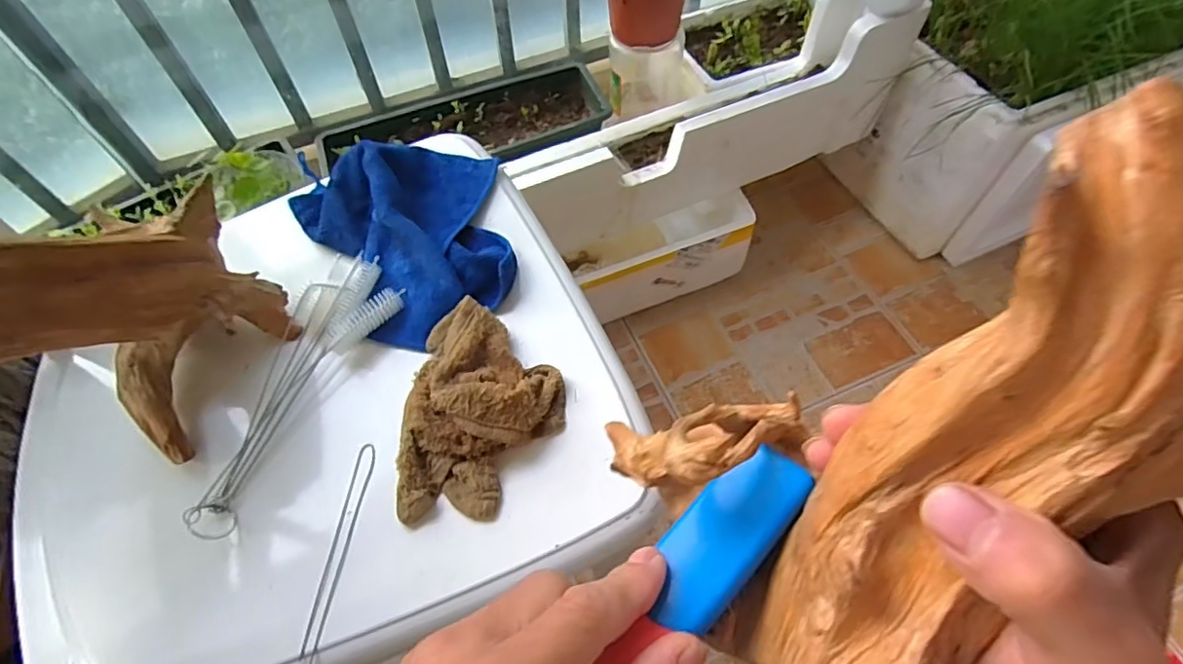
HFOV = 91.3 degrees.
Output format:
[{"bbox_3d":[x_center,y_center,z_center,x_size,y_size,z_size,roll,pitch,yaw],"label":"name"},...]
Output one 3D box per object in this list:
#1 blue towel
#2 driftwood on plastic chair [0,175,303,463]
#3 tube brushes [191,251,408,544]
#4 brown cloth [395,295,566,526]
[{"bbox_3d":[-0.142,-0.098,0.484,0.169,0.049,0.201,-32,63,-16],"label":"blue towel"},{"bbox_3d":[-0.289,-0.025,0.382,0.086,0.177,0.170,22,62,15],"label":"driftwood on plastic chair"},{"bbox_3d":[-0.218,0.033,0.423,0.065,0.020,0.216,22,62,15],"label":"tube brushes"},{"bbox_3d":[-0.076,0.046,0.402,0.110,0.037,0.158,1,58,3],"label":"brown cloth"}]

